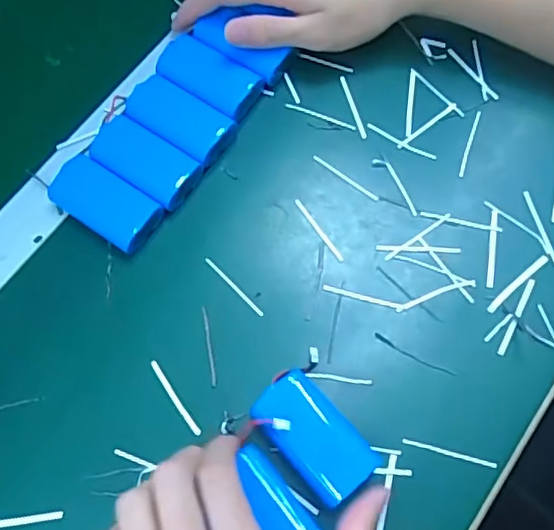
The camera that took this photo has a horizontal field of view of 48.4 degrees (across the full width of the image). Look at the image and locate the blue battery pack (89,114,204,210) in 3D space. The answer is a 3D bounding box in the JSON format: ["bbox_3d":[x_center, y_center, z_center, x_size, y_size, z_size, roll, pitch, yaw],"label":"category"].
[{"bbox_3d":[-0.086,-0.066,0.398,0.068,0.016,0.036,33,73,14],"label":"blue battery pack"}]

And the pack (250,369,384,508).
[{"bbox_3d":[0.020,0.090,0.327,0.040,0.018,0.069,-39,72,-13],"label":"pack"}]

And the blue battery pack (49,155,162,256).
[{"bbox_3d":[-0.108,-0.039,0.388,0.071,0.014,0.037,33,73,14],"label":"blue battery pack"}]

